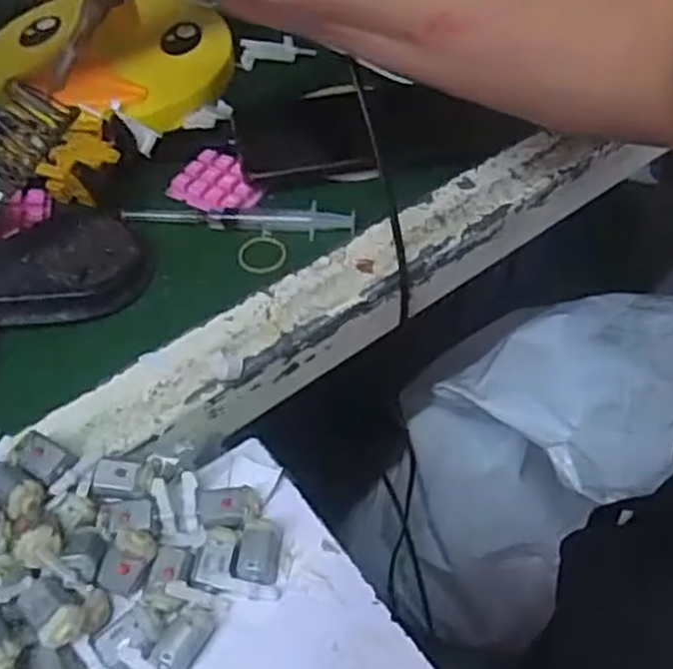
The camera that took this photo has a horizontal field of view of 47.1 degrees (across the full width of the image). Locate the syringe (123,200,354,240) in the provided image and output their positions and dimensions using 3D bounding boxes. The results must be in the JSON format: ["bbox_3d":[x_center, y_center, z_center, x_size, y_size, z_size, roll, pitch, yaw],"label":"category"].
[{"bbox_3d":[-0.063,-0.076,0.496,0.149,0.014,0.014,3,52,4],"label":"syringe"}]

